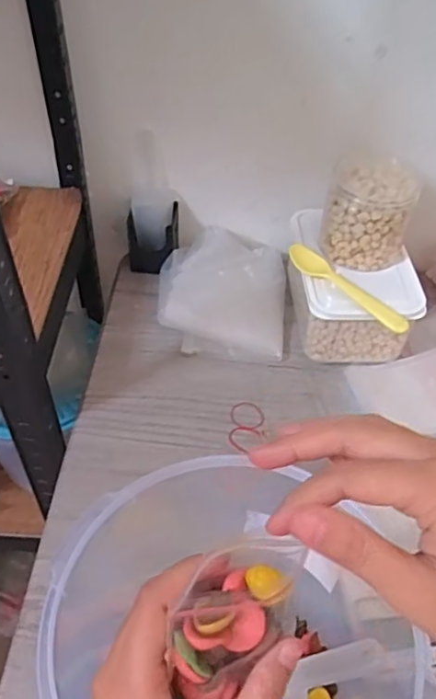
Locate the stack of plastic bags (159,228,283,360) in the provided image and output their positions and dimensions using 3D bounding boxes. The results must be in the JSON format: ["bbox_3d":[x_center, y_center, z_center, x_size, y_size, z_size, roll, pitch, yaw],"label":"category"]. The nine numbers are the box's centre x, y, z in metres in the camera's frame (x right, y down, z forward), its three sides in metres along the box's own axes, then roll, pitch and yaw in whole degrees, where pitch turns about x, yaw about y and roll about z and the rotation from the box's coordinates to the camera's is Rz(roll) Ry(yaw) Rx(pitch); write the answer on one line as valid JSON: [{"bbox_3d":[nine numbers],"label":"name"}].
[{"bbox_3d":[0.005,-0.076,0.744,0.158,0.039,0.190,5,49,2],"label":"stack of plastic bags"}]

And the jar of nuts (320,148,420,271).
[{"bbox_3d":[0.168,-0.150,0.661,0.095,0.098,0.081,16,50,11],"label":"jar of nuts"}]

